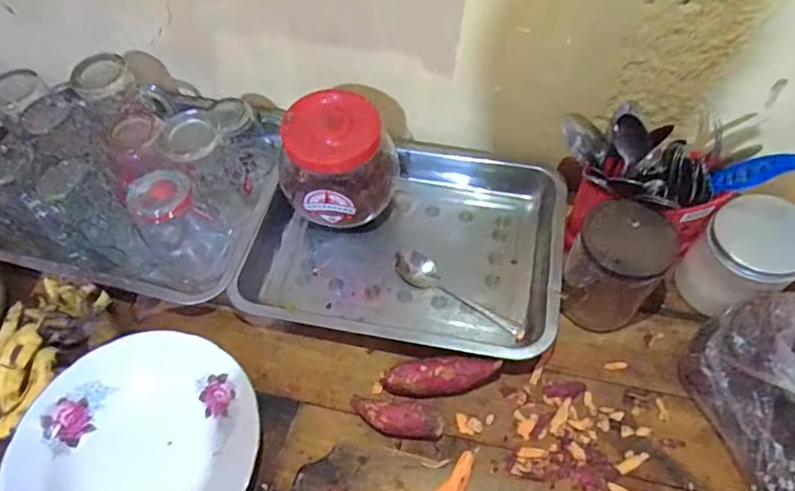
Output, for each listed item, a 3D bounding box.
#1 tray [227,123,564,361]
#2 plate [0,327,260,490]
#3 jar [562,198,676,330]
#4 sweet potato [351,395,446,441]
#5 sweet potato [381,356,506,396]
[{"bbox_3d":[0.007,-0.013,0.604,0.344,0.046,0.246,10,58,8],"label":"tray"},{"bbox_3d":[-0.239,0.191,0.489,0.212,0.039,0.219,-1,58,1],"label":"plate"},{"bbox_3d":[0.212,0.025,0.519,0.085,0.130,0.070,24,63,16],"label":"jar"},{"bbox_3d":[-0.004,0.166,0.504,0.092,0.027,0.032,12,59,9],"label":"sweet potato"},{"bbox_3d":[0.042,0.129,0.518,0.111,0.039,0.037,-8,59,-2],"label":"sweet potato"}]

